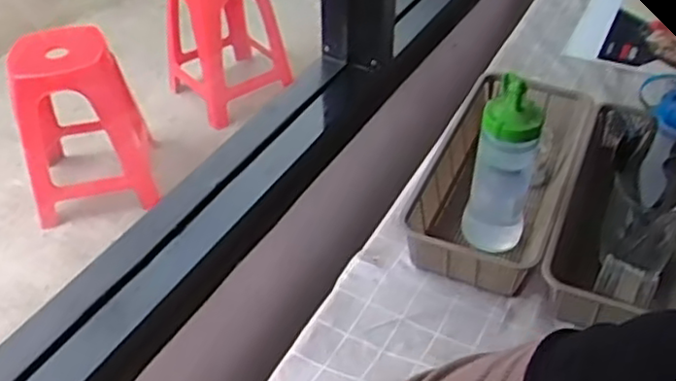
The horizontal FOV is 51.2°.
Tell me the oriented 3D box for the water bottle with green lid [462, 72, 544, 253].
[{"bbox_3d":[0.177,-0.021,0.763,0.066,0.200,0.062,6,42,6],"label":"water bottle with green lid"}]

